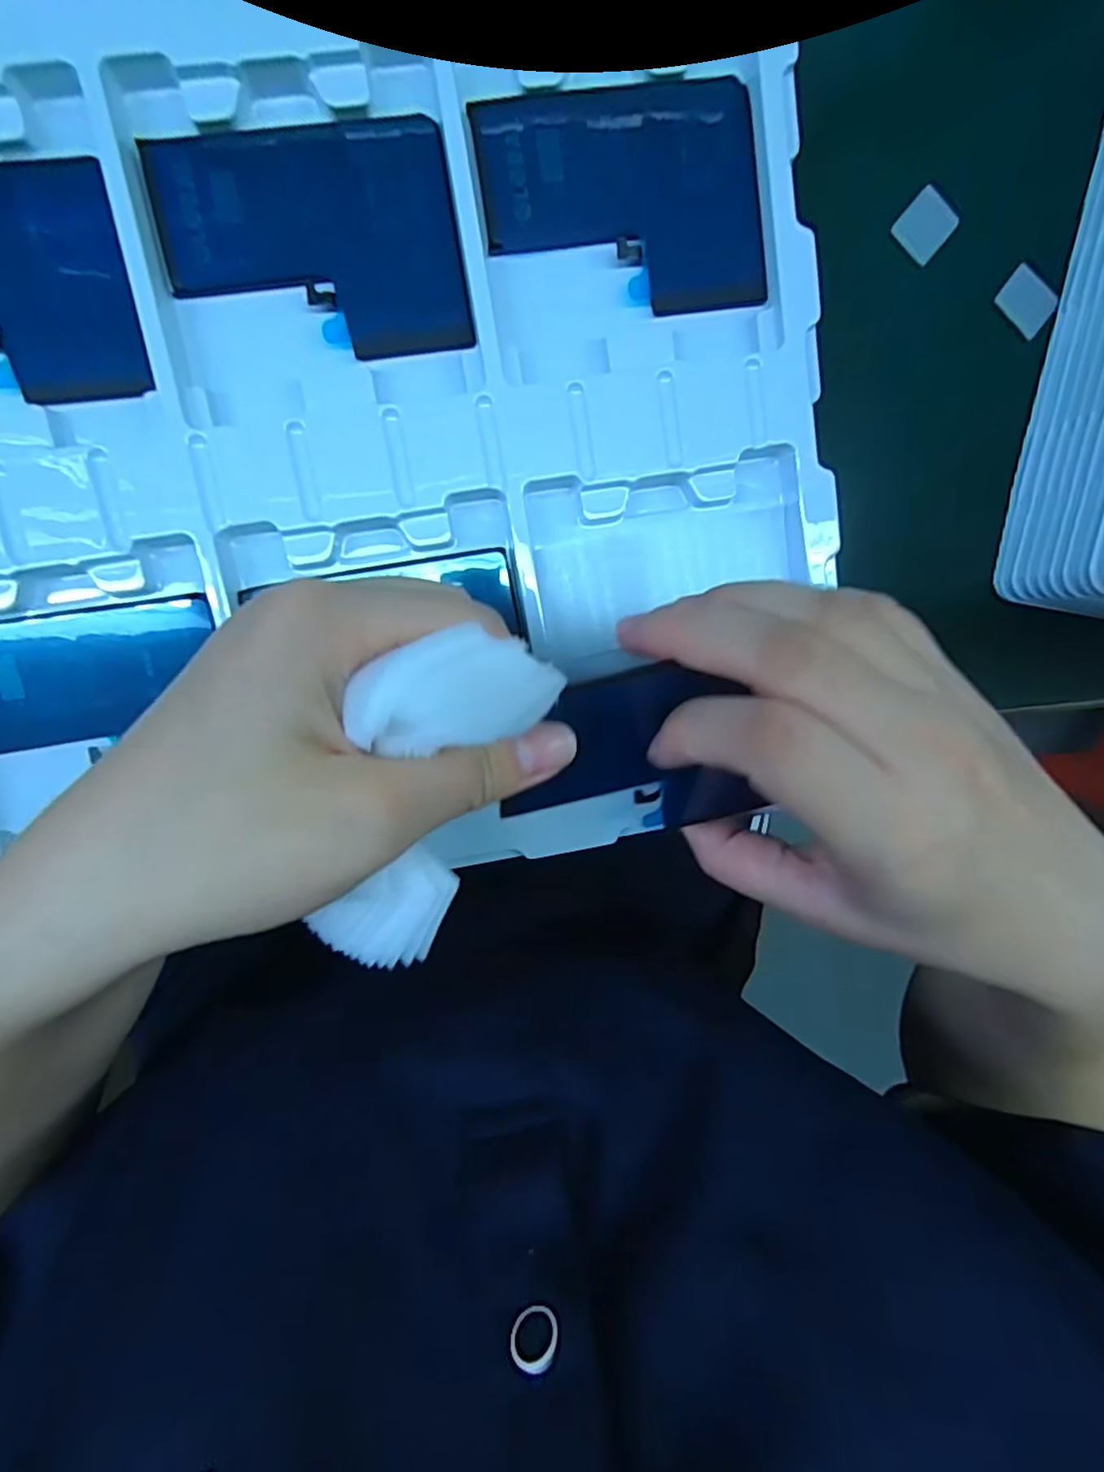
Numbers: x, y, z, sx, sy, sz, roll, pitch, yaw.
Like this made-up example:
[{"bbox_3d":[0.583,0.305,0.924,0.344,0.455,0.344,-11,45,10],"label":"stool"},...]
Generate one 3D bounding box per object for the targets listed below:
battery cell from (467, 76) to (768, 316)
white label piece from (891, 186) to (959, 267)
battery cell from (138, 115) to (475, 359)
[{"bbox_3d":[0.024,-0.173,0.209,0.091,0.009,0.063,-8,98,-5],"label":"battery cell"},{"bbox_3d":[0.153,-0.208,0.263,0.020,0.005,0.022,38,92,-9],"label":"white label piece"},{"bbox_3d":[-0.074,-0.154,0.201,0.089,0.004,0.067,-8,98,-5],"label":"battery cell"}]

